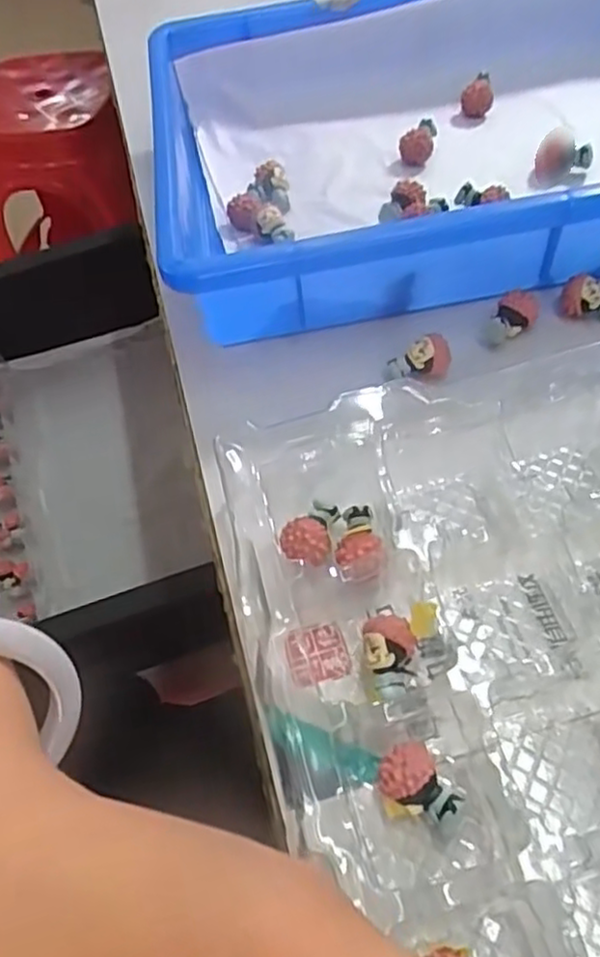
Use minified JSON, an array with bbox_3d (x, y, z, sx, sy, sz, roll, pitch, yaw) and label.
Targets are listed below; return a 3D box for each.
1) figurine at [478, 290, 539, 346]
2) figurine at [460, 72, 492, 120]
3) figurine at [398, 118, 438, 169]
[{"bbox_3d":[0.102,-0.079,0.343,0.028,0.014,0.015,-29,57,-13],"label":"figurine"},{"bbox_3d":[0.112,-0.241,0.442,0.019,0.021,0.016,7,56,10],"label":"figurine"},{"bbox_3d":[0.071,-0.202,0.420,0.020,0.019,0.025,9,57,13],"label":"figurine"}]

